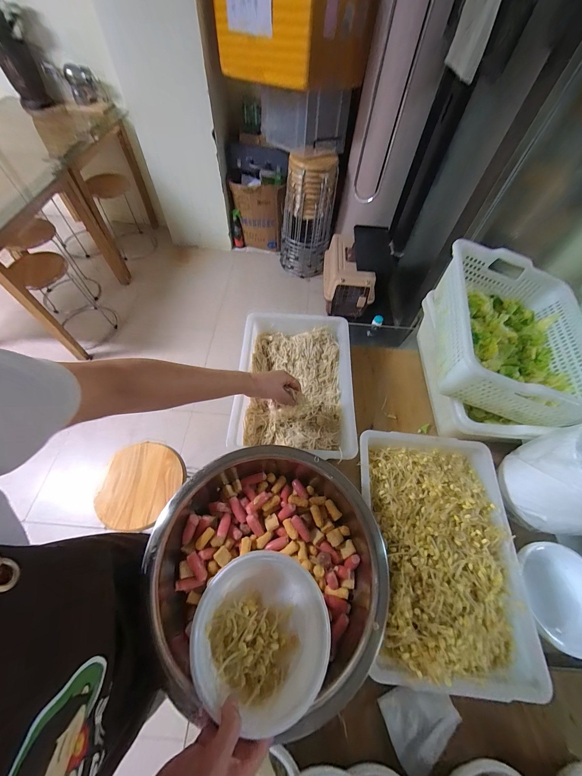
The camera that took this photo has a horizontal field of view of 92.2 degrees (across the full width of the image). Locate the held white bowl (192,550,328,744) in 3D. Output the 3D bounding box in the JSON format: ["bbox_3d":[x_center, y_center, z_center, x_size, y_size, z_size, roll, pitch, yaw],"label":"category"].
[{"bbox_3d":[-0.035,0.309,0.367,0.160,0.070,0.157,1,60,-2],"label":"held white bowl"}]

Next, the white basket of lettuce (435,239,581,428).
[{"bbox_3d":[0.495,-0.130,0.623,0.310,0.125,0.427,15,60,6],"label":"white basket of lettuce"}]

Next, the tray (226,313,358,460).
[{"bbox_3d":[0.013,-0.023,0.708,0.292,0.072,0.388,5,60,0],"label":"tray"}]

